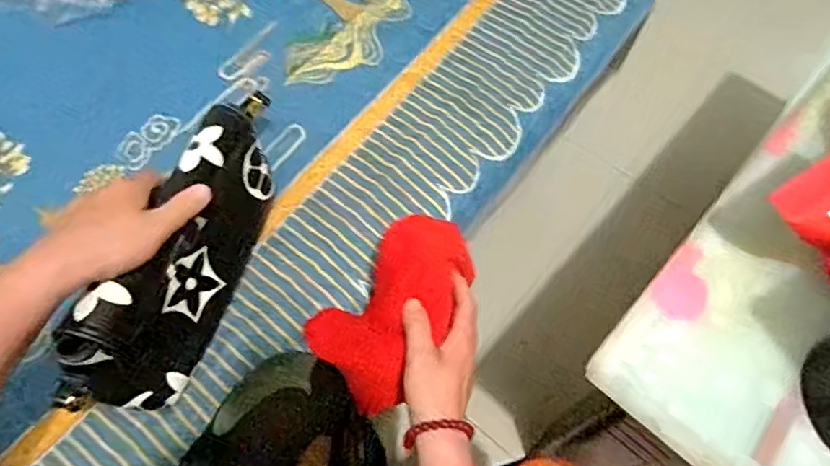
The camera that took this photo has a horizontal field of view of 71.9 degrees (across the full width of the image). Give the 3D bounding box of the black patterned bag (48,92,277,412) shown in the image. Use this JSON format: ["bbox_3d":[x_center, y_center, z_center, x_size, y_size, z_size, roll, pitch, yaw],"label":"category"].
[{"bbox_3d":[-0.203,0.029,0.523,0.052,0.153,0.285,20,63,9],"label":"black patterned bag"}]

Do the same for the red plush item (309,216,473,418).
[{"bbox_3d":[-0.023,0.072,0.552,0.112,0.064,0.186,35,97,16],"label":"red plush item"}]

